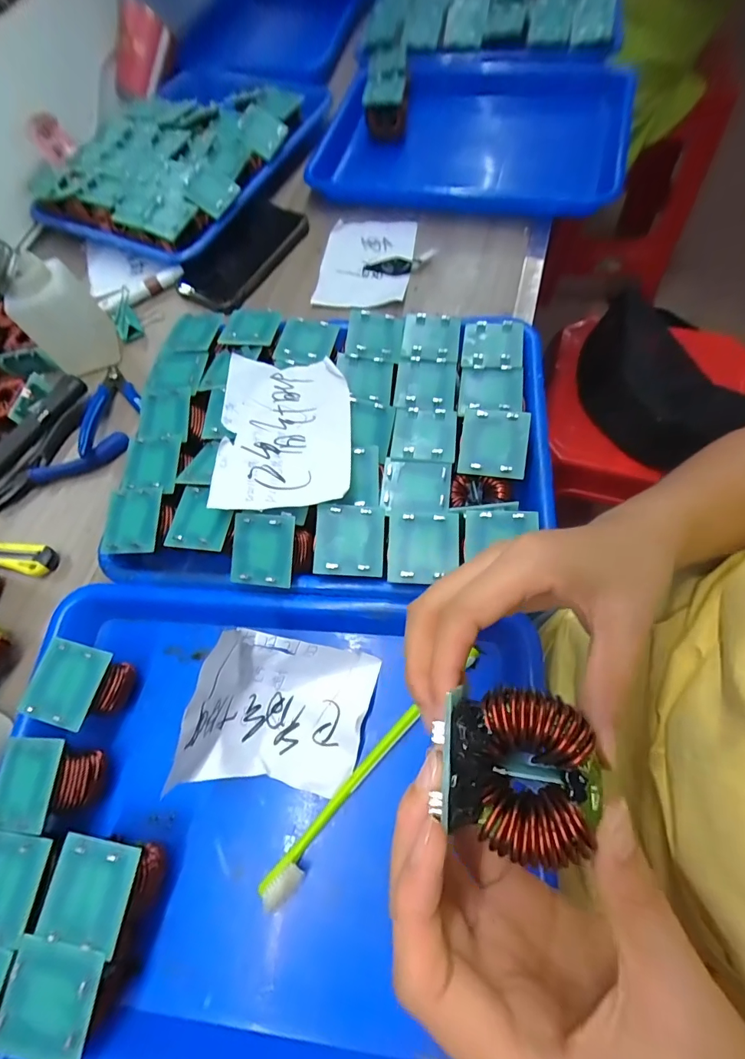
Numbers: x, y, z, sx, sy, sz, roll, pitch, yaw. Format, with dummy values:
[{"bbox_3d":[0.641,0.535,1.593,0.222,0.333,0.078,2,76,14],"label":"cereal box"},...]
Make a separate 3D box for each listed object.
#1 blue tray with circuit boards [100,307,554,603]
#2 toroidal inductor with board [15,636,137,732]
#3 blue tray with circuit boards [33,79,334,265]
[{"bbox_3d":[-0.026,-0.067,0.338,0.309,0.067,0.237,2,64,5],"label":"blue tray with circuit boards"},{"bbox_3d":[-0.188,0.102,0.285,0.047,0.040,0.047,12,70,10],"label":"toroidal inductor with board"},{"bbox_3d":[-0.201,-0.480,0.540,0.244,0.064,0.389,22,72,14],"label":"blue tray with circuit boards"}]

